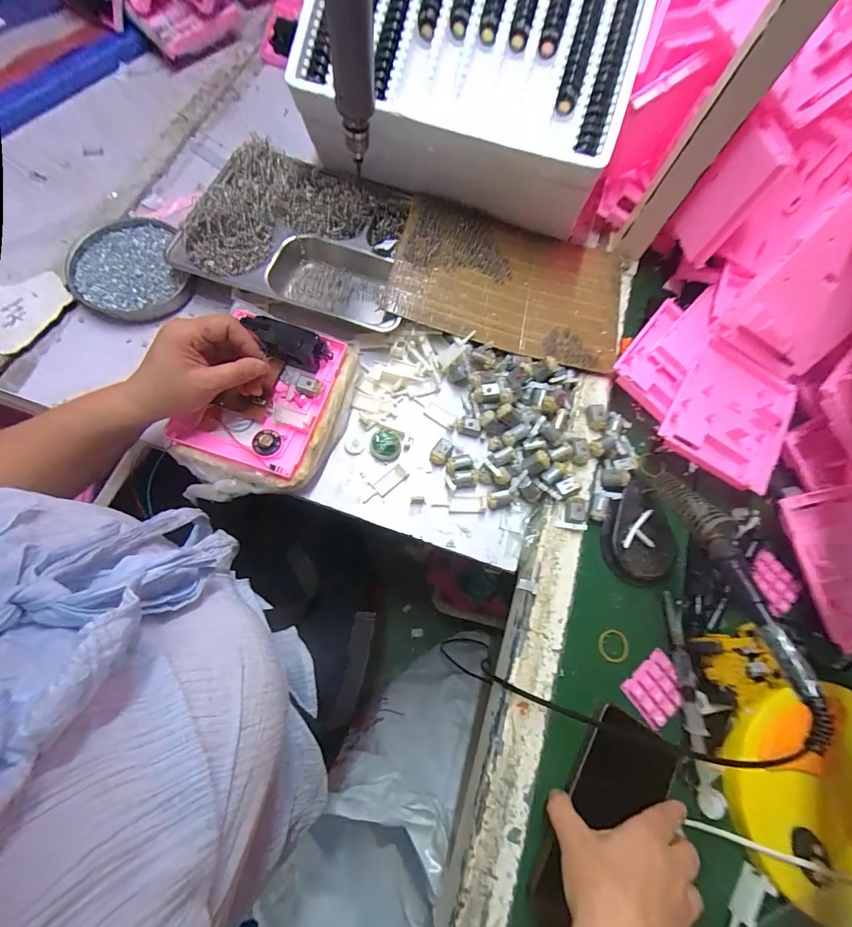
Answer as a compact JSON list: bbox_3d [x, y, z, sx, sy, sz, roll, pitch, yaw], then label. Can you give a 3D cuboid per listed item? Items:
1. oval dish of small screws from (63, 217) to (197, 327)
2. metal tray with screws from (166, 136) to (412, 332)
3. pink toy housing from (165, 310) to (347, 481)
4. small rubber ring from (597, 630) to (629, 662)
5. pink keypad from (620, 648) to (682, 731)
[{"bbox_3d":[-0.357,-0.232,0.476,0.122,0.026,0.137,-16,75,-10],"label":"oval dish of small screws"},{"bbox_3d":[-0.144,-0.282,0.491,0.269,0.063,0.207,17,72,0],"label":"metal tray with screws"},{"bbox_3d":[-0.173,-0.073,0.410,0.127,0.043,0.167,17,73,5],"label":"pink toy housing"},{"bbox_3d":[0.192,0.186,0.402,0.031,0.004,0.030,1,73,-5],"label":"small rubber ring"},{"bbox_3d":[0.229,0.223,0.390,0.058,0.008,0.047,-32,78,-14],"label":"pink keypad"}]

